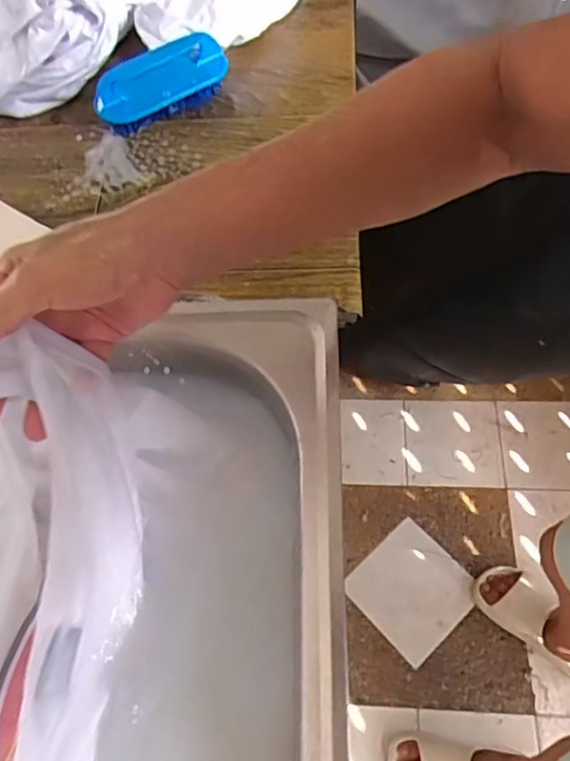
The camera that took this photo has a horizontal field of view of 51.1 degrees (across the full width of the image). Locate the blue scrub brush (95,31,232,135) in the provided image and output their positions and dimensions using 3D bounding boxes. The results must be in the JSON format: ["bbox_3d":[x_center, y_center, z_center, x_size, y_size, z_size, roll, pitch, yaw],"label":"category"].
[{"bbox_3d":[-0.112,-0.272,0.549,0.124,0.049,0.038,-24,63,-9],"label":"blue scrub brush"}]

